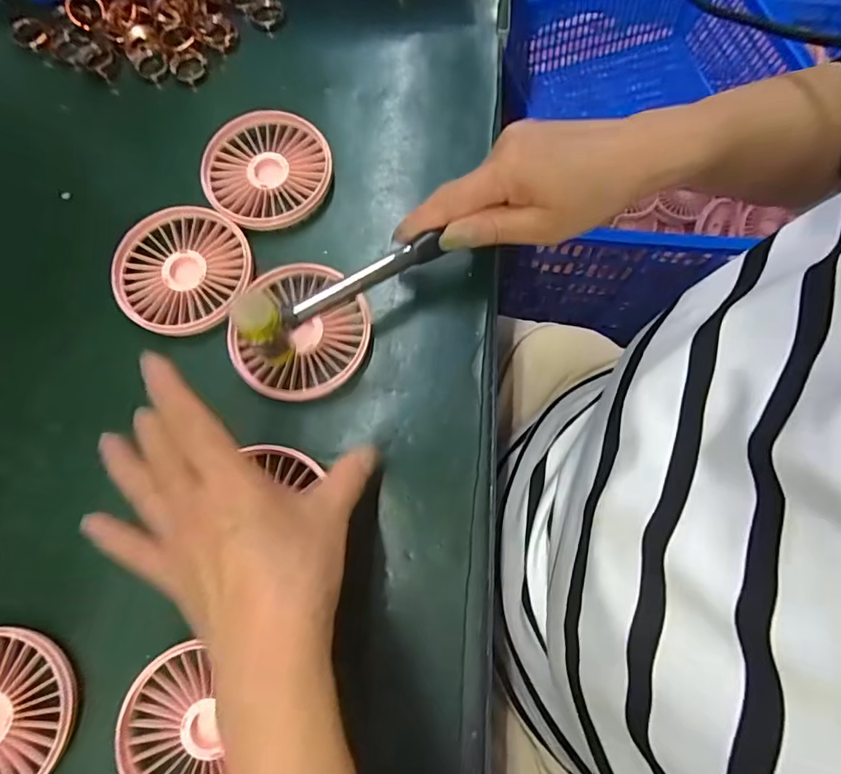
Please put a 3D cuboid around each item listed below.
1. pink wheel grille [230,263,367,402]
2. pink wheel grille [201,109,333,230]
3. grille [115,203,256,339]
[{"bbox_3d":[-0.076,-0.035,0.322,0.086,0.016,0.086,0,76,0],"label":"pink wheel grille"},{"bbox_3d":[-0.106,-0.151,0.354,0.086,0.012,0.087,0,76,0],"label":"pink wheel grille"},{"bbox_3d":[-0.156,-0.077,0.332,0.086,0.009,0.088,0,76,0],"label":"grille"}]

